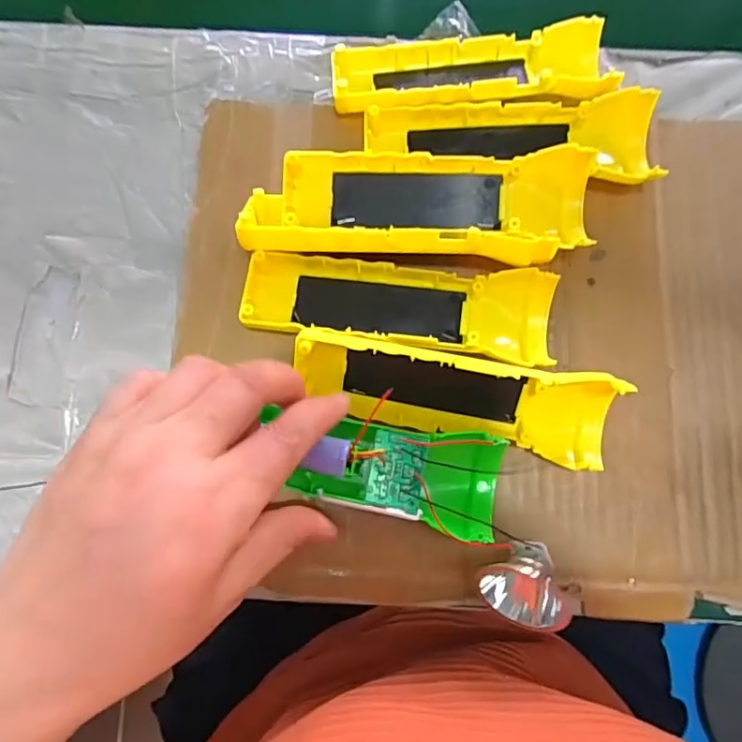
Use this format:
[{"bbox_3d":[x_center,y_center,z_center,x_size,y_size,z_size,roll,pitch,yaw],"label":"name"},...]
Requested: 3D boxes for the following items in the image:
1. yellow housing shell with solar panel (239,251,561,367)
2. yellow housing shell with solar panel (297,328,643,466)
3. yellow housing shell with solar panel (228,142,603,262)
[{"bbox_3d":[0.016,-0.035,0.287,0.163,0.027,0.045,7,78,2],"label":"yellow housing shell with solar panel"},{"bbox_3d":[0.042,0.012,0.273,0.164,0.038,0.047,11,79,3],"label":"yellow housing shell with solar panel"},{"bbox_3d":[0.026,-0.083,0.290,0.186,0.039,0.060,1,78,1],"label":"yellow housing shell with solar panel"}]

